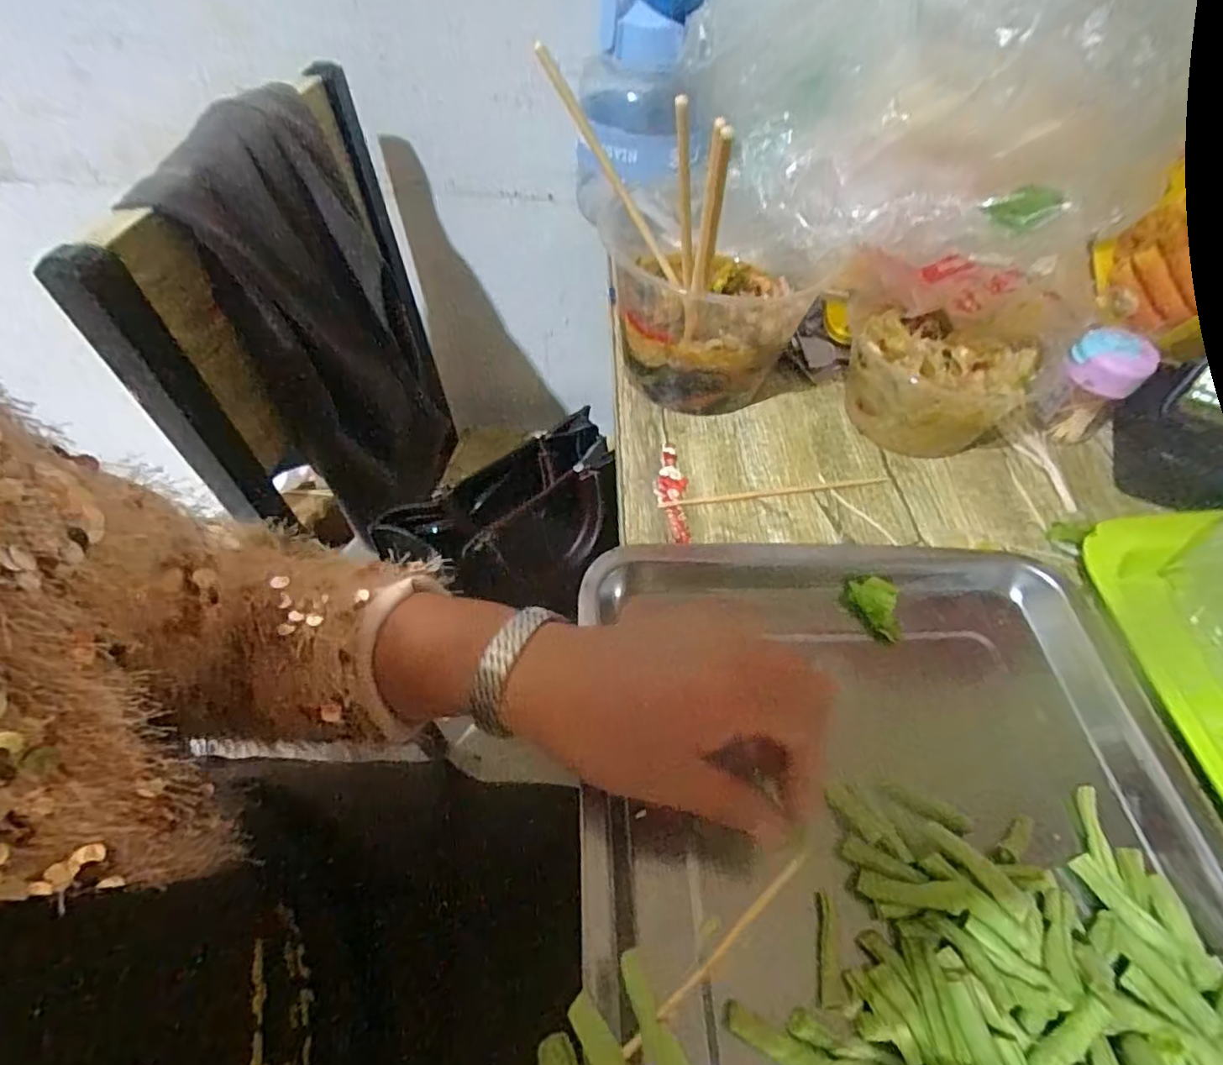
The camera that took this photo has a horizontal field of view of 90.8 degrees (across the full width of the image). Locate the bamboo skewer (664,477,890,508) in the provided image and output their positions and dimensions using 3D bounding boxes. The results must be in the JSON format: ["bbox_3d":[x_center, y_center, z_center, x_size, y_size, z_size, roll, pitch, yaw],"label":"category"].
[{"bbox_3d":[0.114,-0.029,0.413,0.166,0.004,0.008,-7,52,-11],"label":"bamboo skewer"}]

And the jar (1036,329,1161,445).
[{"bbox_3d":[0.339,-0.101,0.429,0.047,0.080,0.045,2,52,-2],"label":"jar"}]

